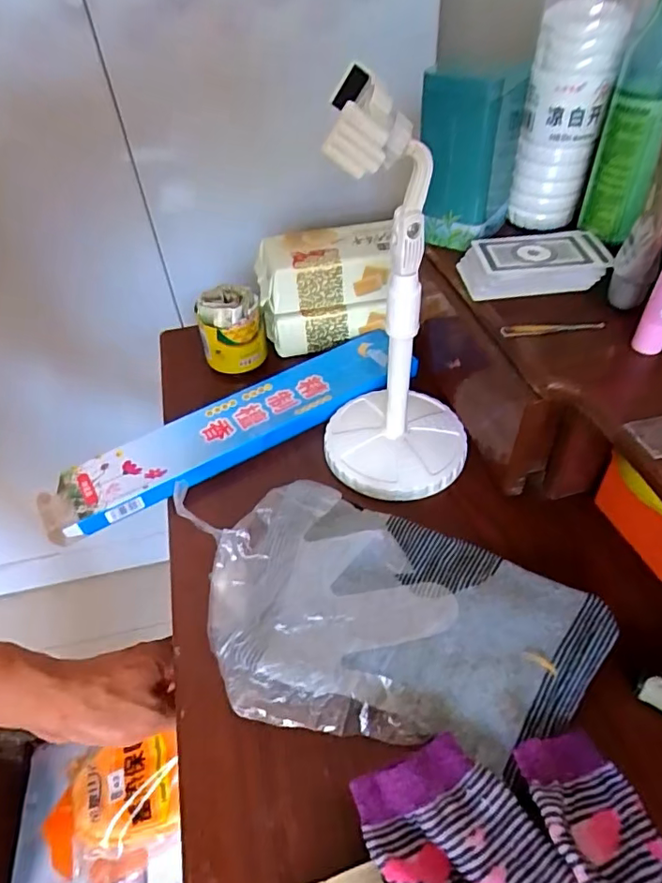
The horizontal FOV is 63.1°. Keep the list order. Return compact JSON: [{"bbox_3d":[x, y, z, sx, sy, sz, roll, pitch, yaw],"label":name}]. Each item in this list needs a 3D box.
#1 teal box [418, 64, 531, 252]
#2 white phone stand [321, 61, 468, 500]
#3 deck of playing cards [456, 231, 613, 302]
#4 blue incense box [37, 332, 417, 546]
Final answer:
[{"bbox_3d":[0.112,-0.234,0.440,0.063,0.125,0.073,20,51,22],"label":"teal box"},{"bbox_3d":[0.047,-0.093,0.375,0.118,0.260,0.118,13,49,16],"label":"white phone stand"},{"bbox_3d":[0.157,-0.139,0.421,0.103,0.024,0.060,-1,46,3],"label":"deck of playing cards"},{"bbox_3d":[-0.086,-0.015,0.502,0.353,0.025,0.070,-26,50,-19],"label":"blue incense box"}]

